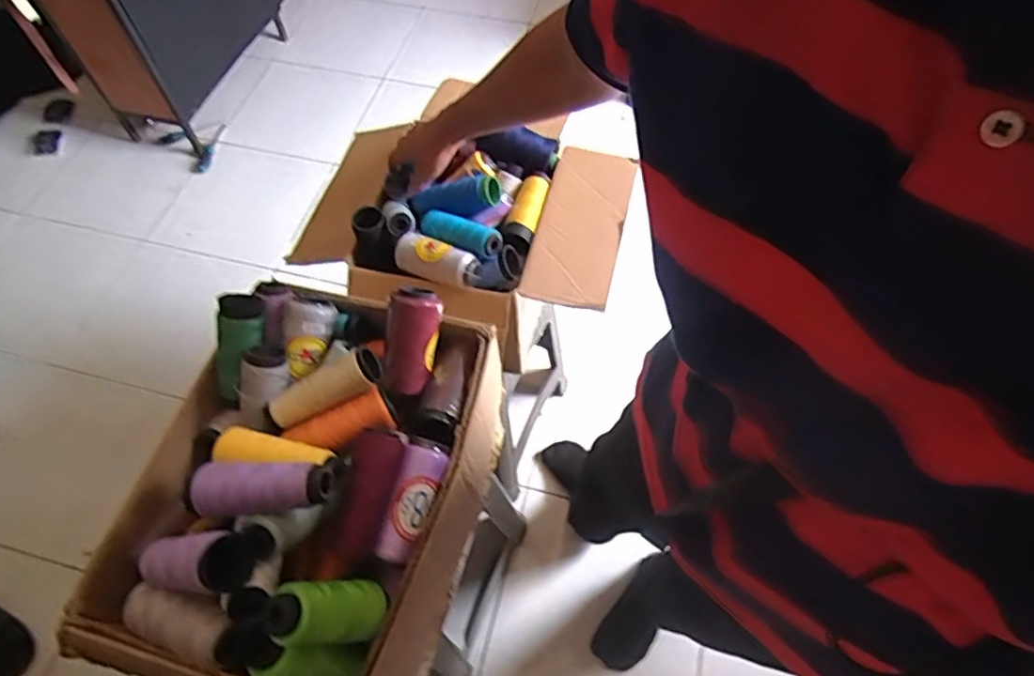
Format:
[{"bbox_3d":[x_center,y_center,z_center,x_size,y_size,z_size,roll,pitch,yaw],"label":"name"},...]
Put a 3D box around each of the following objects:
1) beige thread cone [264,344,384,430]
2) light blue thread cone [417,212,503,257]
[{"bbox_3d":[-0.192,0.052,0.592,0.119,0.035,0.038,-28,62,6],"label":"beige thread cone"},{"bbox_3d":[-0.070,-0.130,0.765,0.111,0.049,0.042,25,64,14],"label":"light blue thread cone"}]

